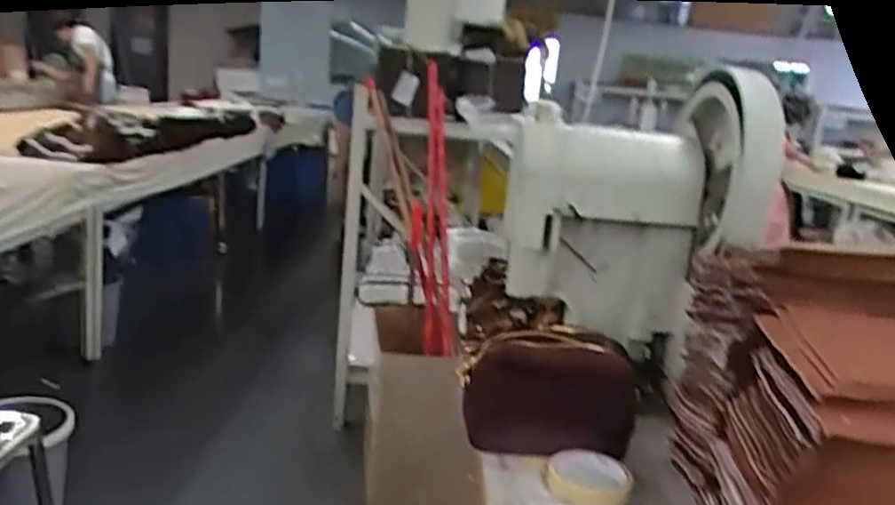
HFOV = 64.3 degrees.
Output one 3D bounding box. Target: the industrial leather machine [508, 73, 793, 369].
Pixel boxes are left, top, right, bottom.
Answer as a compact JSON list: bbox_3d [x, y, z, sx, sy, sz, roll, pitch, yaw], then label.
[{"bbox_3d":[0.249,-0.046,0.968,0.313,0.353,0.208,2,14,-11],"label":"industrial leather machine"}]

